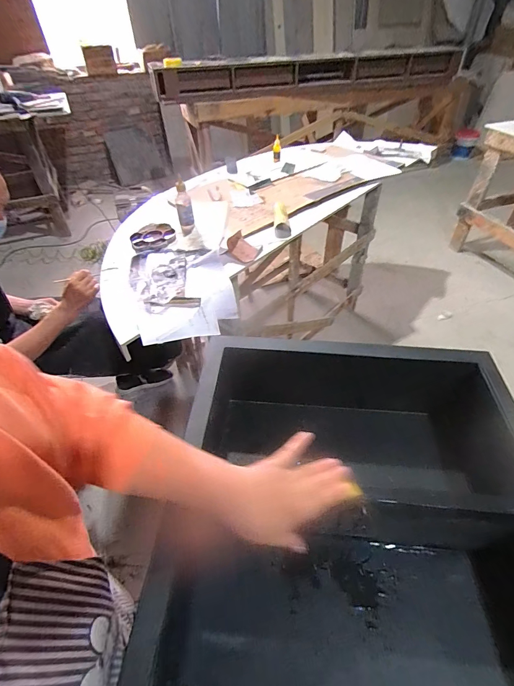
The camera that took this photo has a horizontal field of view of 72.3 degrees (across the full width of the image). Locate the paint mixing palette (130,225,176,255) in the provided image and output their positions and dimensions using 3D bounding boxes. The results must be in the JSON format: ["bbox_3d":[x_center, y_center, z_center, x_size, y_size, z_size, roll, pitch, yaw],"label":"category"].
[{"bbox_3d":[-0.358,-0.363,1.210,0.147,0.024,0.156,-1,48,1],"label":"paint mixing palette"}]

